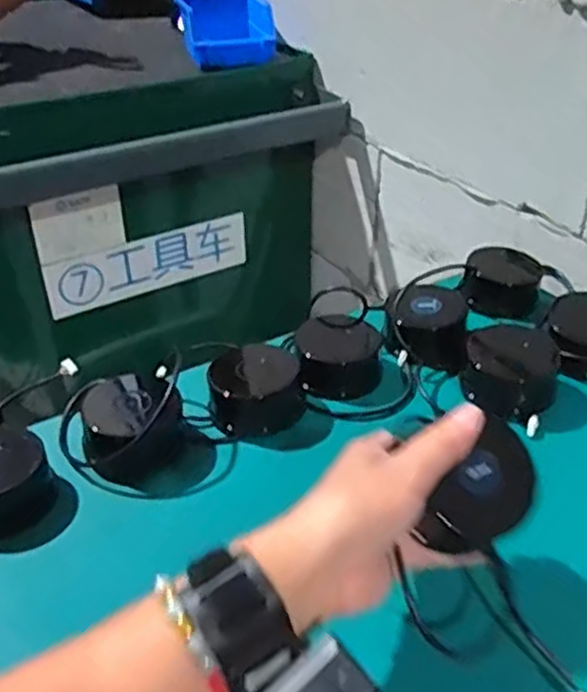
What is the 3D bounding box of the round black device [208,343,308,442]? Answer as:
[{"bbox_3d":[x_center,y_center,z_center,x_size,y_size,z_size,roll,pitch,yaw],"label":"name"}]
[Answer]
[{"bbox_3d":[-0.025,0.033,0.548,0.059,0.058,0.050,-26,42,-31],"label":"round black device"}]

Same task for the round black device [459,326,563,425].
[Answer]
[{"bbox_3d":[0.168,0.019,0.570,0.066,0.050,0.066,-1,35,0],"label":"round black device"}]

